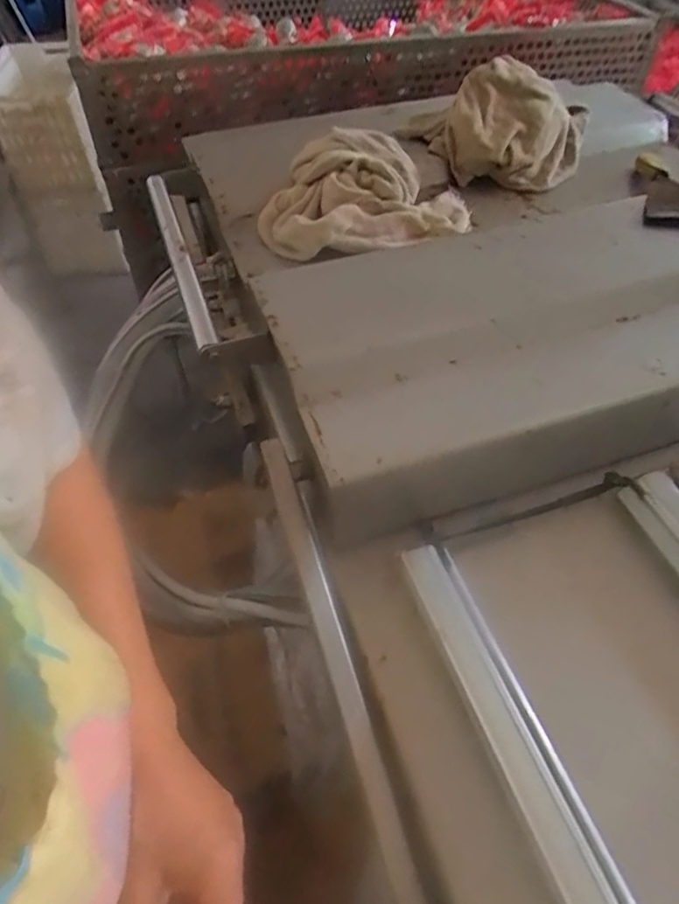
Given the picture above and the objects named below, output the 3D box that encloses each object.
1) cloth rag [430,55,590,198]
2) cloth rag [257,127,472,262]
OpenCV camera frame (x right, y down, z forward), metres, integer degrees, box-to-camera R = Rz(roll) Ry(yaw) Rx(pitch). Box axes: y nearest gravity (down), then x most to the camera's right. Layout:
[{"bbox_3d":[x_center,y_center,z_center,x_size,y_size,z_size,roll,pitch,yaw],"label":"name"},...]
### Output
[{"bbox_3d":[0.235,-0.444,0.801,0.183,0.110,0.169,20,53,17],"label":"cloth rag"},{"bbox_3d":[0.031,-0.315,0.708,0.244,0.073,0.176,3,50,4],"label":"cloth rag"}]

